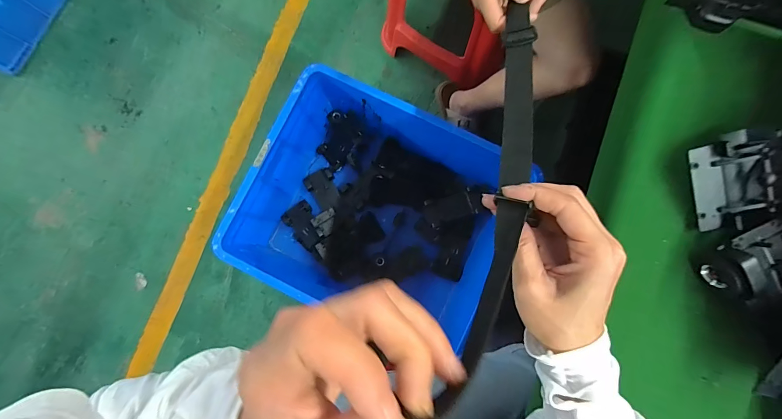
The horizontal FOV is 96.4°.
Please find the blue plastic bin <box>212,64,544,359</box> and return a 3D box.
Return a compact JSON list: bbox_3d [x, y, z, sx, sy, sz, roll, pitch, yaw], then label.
[{"bbox_3d":[-0.019,0.000,0.888,0.566,0.292,0.491,24,85,4],"label":"blue plastic bin"}]

